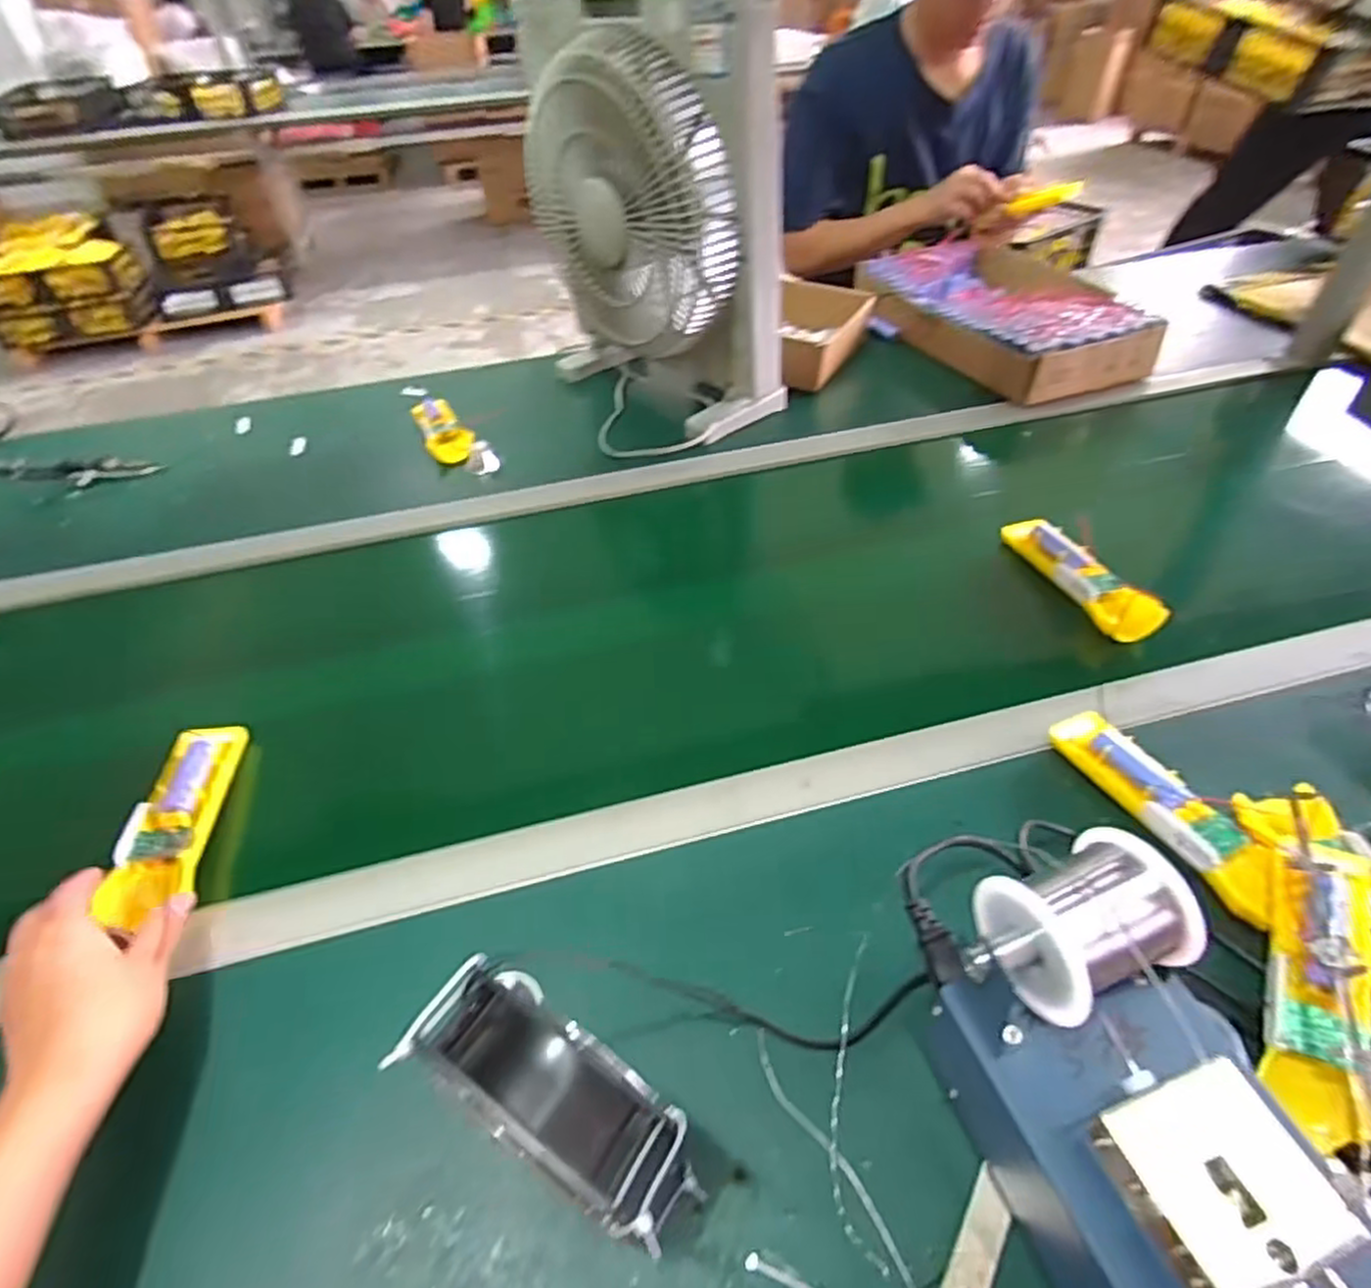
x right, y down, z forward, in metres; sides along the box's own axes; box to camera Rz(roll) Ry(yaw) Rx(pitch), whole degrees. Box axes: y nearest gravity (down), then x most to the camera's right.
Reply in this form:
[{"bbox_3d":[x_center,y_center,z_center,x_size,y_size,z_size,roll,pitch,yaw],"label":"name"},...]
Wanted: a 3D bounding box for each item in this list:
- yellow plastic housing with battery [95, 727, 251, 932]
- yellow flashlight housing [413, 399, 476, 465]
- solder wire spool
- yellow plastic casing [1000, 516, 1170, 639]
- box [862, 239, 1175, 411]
[{"bbox_3d":[-0.358,0.120,0.499,0.049,0.025,0.163,-7,41,-3],"label":"yellow plastic housing with battery"},{"bbox_3d":[-0.315,-0.280,0.913,0.057,0.031,0.141,-21,48,-17],"label":"yellow flashlight housing"},{"bbox_3d":[0.185,0.130,0.328,0.076,0.052,0.064,-17,47,-13],"label":"solder wire spool"},{"bbox_3d":[0.366,-0.067,0.658,0.053,0.025,0.166,-17,47,-13],"label":"yellow plastic casing"},{"bbox_3d":[0.436,-0.481,1.018,0.216,0.080,0.418,-17,47,-13],"label":"box"}]

